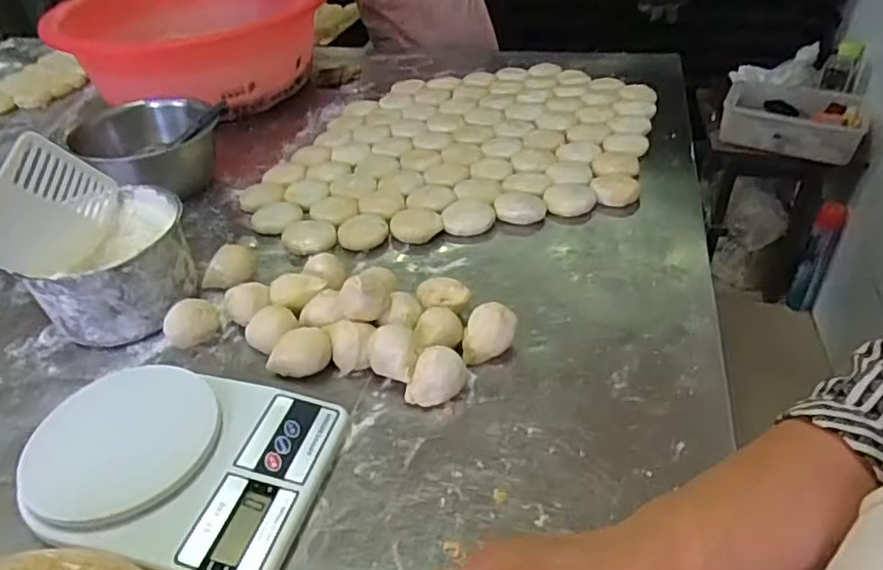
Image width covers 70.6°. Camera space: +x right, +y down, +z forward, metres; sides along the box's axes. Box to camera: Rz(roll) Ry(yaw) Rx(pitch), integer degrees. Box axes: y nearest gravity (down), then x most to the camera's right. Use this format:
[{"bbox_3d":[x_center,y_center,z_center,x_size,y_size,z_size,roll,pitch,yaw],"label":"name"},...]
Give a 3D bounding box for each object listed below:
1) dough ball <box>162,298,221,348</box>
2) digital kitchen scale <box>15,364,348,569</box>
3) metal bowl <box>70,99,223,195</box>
[{"bbox_3d":[-0.227,0.035,0.570,0.043,0.036,0.032,-7,39,-3],"label":"dough ball"},{"bbox_3d":[-0.191,0.129,0.455,0.203,0.039,0.150,7,40,14],"label":"digital kitchen scale"},{"bbox_3d":[-0.366,-0.170,0.801,0.162,0.095,0.174,-26,43,-24],"label":"metal bowl"}]

